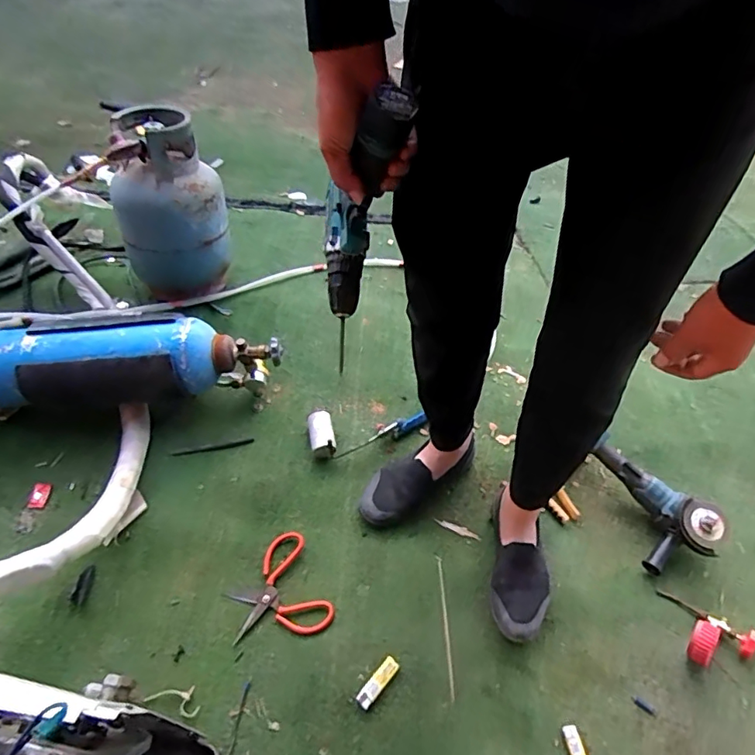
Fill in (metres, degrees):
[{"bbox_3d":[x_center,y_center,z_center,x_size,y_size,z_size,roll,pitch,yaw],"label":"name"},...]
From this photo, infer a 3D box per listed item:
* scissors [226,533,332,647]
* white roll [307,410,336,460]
[{"bbox_3d":[-0.182,0.381,0.923,0.162,0.014,0.182,-21,56,-17],"label":"scissors"},{"bbox_3d":[-0.121,0.122,1.116,0.052,0.045,0.112,-7,55,-10],"label":"white roll"}]

